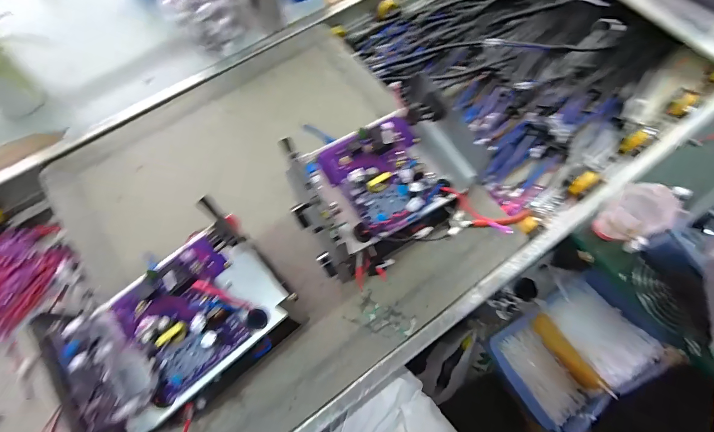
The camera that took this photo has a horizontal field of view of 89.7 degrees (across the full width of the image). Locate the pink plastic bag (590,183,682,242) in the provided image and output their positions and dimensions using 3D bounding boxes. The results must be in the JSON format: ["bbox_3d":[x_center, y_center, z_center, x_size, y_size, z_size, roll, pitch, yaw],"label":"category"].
[{"bbox_3d":[0.391,0.004,0.522,0.075,0.119,0.067,-23,71,-7],"label":"pink plastic bag"}]

